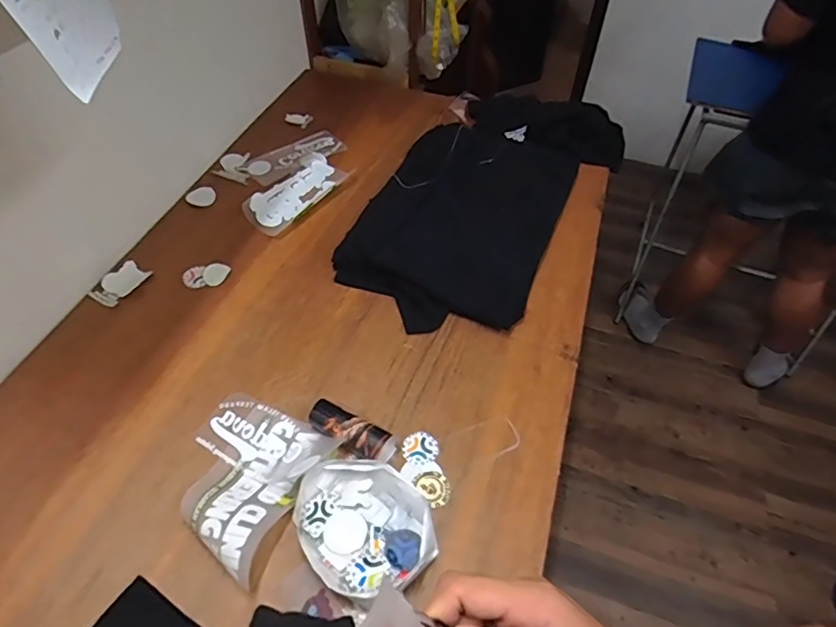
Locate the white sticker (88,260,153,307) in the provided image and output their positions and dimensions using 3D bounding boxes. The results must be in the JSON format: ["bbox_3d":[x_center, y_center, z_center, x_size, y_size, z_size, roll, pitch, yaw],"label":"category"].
[{"bbox_3d":[-0.569,-0.058,1.032,0.058,0.016,0.104,23,54,15],"label":"white sticker"}]

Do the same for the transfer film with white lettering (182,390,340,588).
[{"bbox_3d":[-0.259,0.224,0.778,0.208,0.063,0.228,23,54,15],"label":"transfer film with white lettering"}]

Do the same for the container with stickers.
[{"bbox_3d":[-0.078,0.292,0.745,0.200,0.043,0.163,37,59,24],"label":"container with stickers"}]

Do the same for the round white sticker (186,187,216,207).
[{"bbox_3d":[-0.484,-0.263,1.207,0.069,0.005,0.056,15,59,11],"label":"round white sticker"}]

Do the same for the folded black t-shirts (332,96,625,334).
[{"bbox_3d":[0.166,-0.288,1.198,0.398,0.086,0.809,26,55,17],"label":"folded black t-shirts"}]

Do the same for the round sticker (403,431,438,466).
[{"bbox_3d":[0.003,0.212,0.844,0.052,0.004,0.052,1,52,-1],"label":"round sticker"}]

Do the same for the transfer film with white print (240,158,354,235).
[{"bbox_3d":[-0.269,-0.269,1.207,0.118,0.016,0.249,33,58,22],"label":"transfer film with white print"}]

